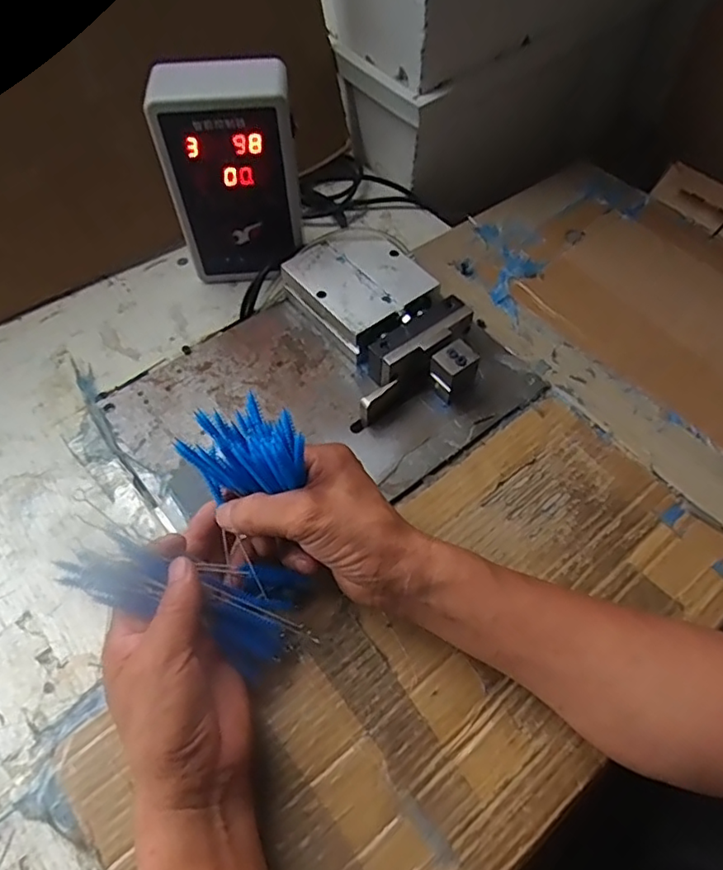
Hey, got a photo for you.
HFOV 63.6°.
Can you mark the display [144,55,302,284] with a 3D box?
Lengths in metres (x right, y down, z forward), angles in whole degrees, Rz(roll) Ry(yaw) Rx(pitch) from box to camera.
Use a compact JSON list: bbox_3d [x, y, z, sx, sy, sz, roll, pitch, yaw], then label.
[{"bbox_3d":[-0.109,-0.220,0.517,0.110,0.181,0.055,-3,57,-1],"label":"display"}]

